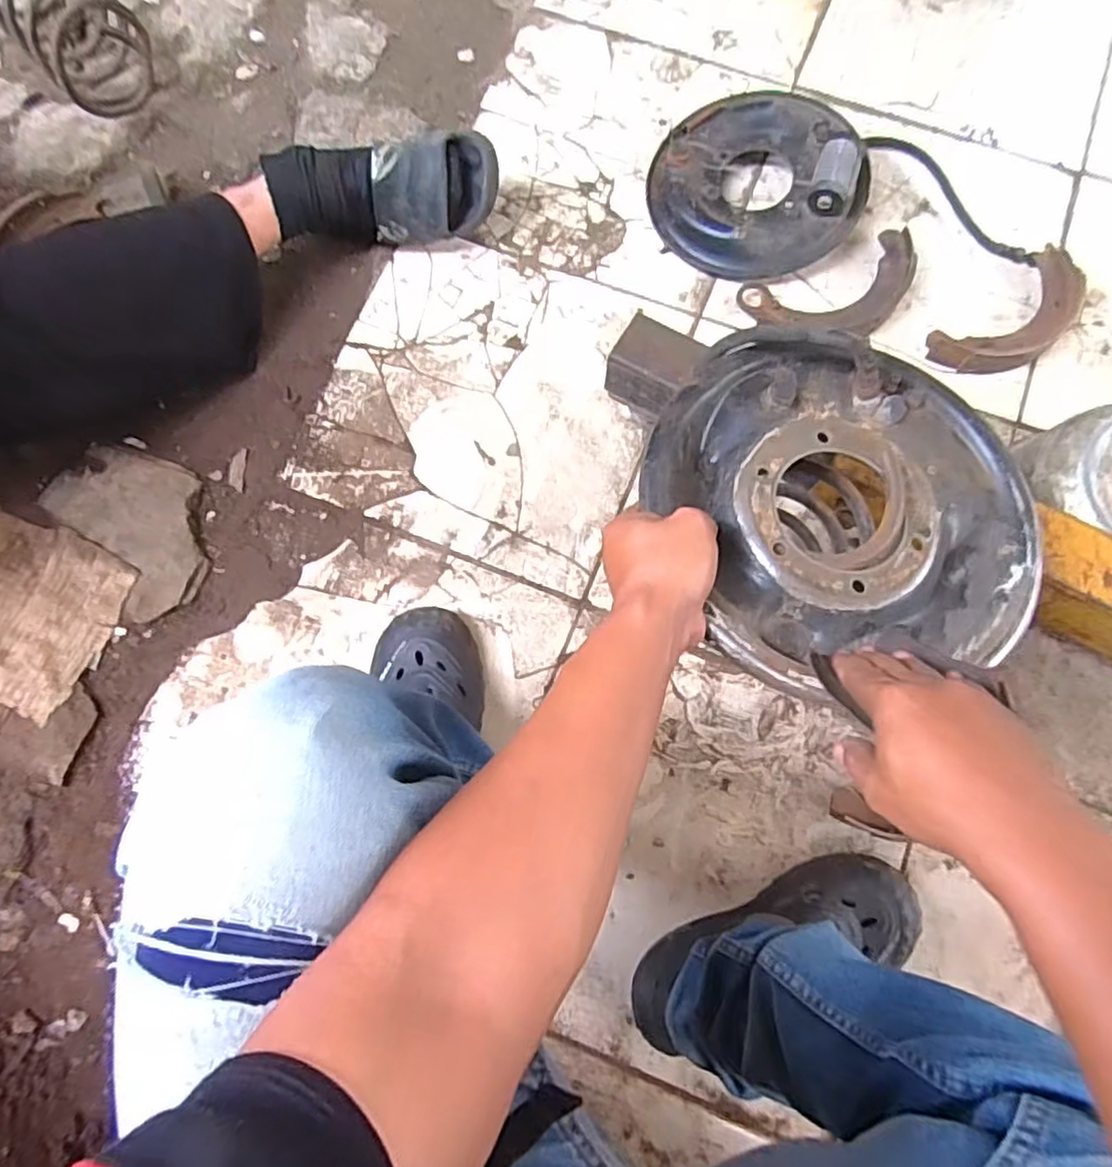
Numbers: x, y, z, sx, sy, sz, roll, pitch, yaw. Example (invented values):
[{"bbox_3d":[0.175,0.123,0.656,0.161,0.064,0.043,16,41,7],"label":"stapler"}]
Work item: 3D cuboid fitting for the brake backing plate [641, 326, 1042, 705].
[{"bbox_3d":[0.195,-0.062,0.455,0.248,0.049,0.247,0,77,2],"label":"brake backing plate"}]

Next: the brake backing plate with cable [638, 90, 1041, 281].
[{"bbox_3d":[0.366,-0.517,0.861,0.482,0.084,0.251,1,77,2],"label":"brake backing plate with cable"}]

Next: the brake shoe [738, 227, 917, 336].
[{"bbox_3d":[0.357,-0.363,0.848,0.226,0.030,0.122,-24,78,-4],"label":"brake shoe"}]

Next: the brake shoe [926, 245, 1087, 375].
[{"bbox_3d":[0.569,-0.323,0.830,0.217,0.035,0.098,-37,79,-7],"label":"brake shoe"}]

